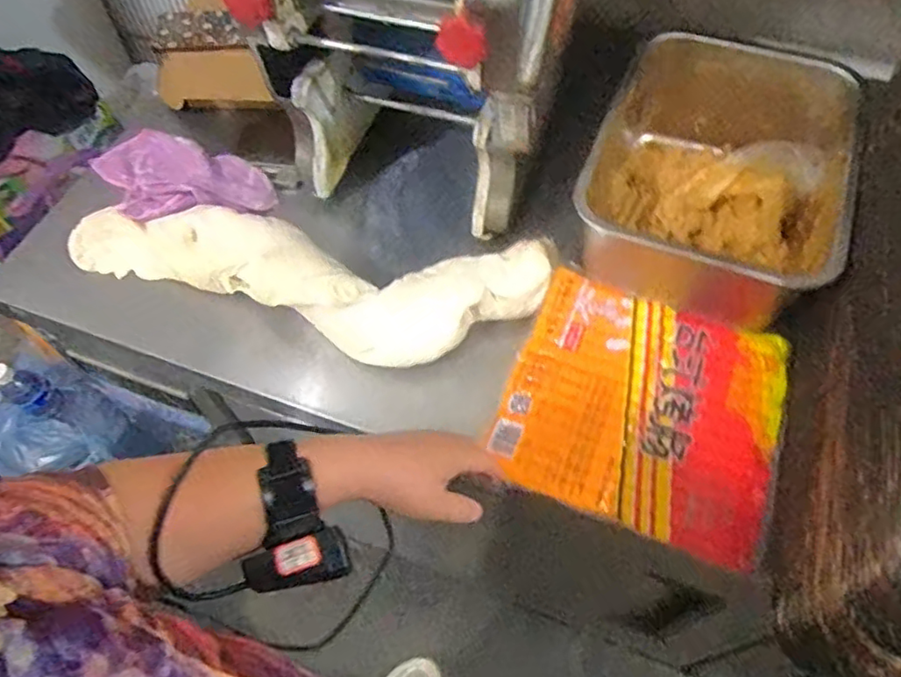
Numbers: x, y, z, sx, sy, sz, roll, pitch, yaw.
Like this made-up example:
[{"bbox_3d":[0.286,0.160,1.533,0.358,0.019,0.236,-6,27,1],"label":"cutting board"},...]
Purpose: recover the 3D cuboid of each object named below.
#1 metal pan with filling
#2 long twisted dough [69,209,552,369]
[{"bbox_3d":[0.299,-0.178,0.757,0.255,0.138,0.366,17,60,12],"label":"metal pan with filling"},{"bbox_3d":[-0.183,-0.069,0.745,0.577,0.068,0.156,7,59,7],"label":"long twisted dough"}]

